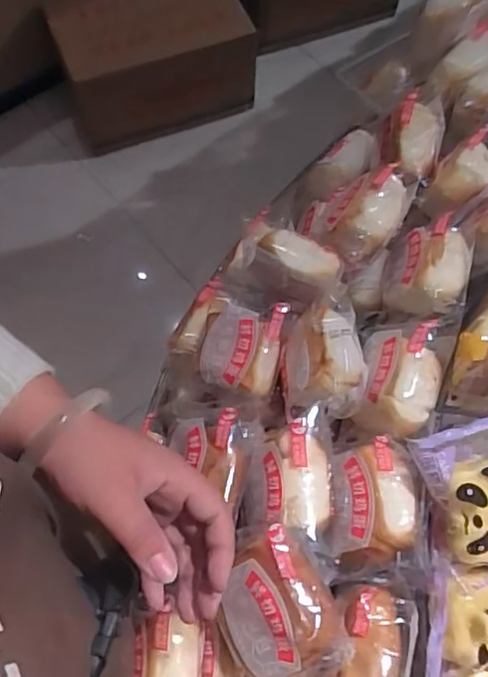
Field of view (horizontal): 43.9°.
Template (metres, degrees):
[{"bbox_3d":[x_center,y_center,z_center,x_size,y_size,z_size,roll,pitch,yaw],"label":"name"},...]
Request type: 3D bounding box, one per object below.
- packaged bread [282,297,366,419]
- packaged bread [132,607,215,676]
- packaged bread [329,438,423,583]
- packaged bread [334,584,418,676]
[{"bbox_3d":[0.071,0.020,0.548,0.070,0.056,0.113,-2,66,-1],"label":"packaged bread"},{"bbox_3d":[-0.054,0.256,0.455,0.059,0.030,0.088,0,66,0],"label":"packaged bread"},{"bbox_3d":[0.105,0.137,0.489,0.067,0.046,0.106,6,67,3],"label":"packaged bread"},{"bbox_3d":[0.096,0.237,0.455,0.056,0.054,0.102,9,67,4],"label":"packaged bread"}]

